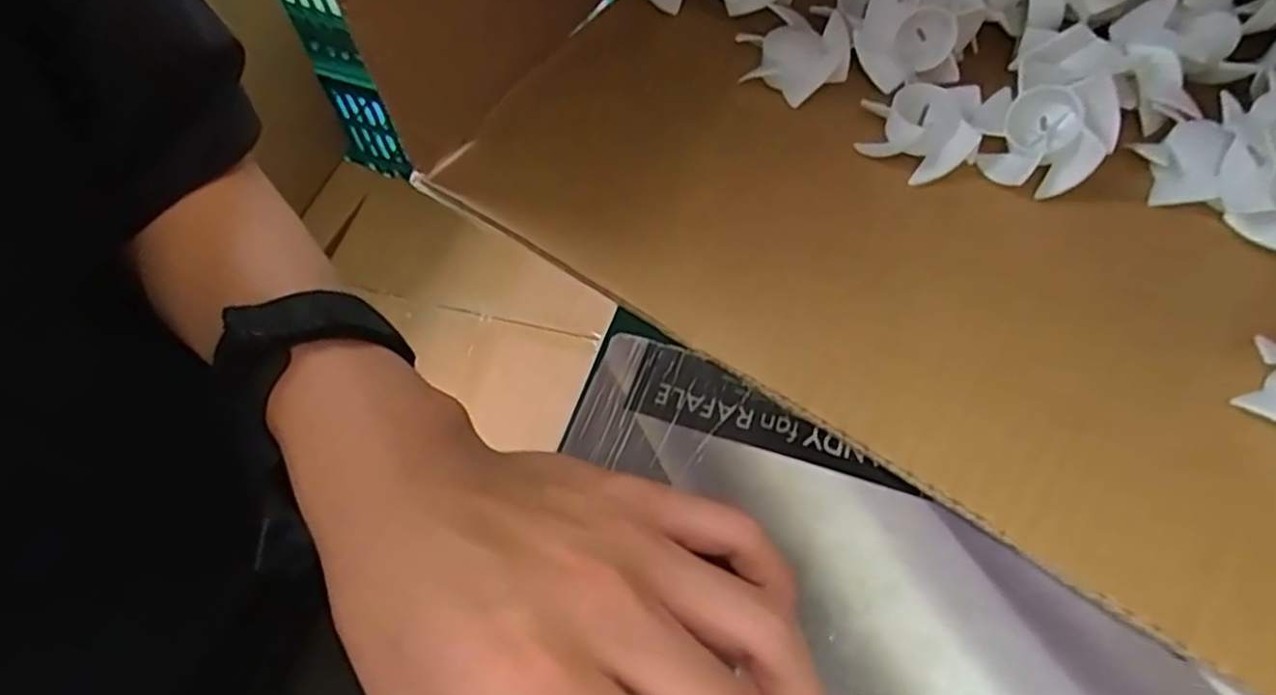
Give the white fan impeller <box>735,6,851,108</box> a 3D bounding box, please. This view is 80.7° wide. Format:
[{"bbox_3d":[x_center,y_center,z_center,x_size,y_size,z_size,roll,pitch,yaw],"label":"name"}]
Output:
[{"bbox_3d":[0.064,-0.121,0.308,0.043,0.018,0.041,8,63,6],"label":"white fan impeller"}]

